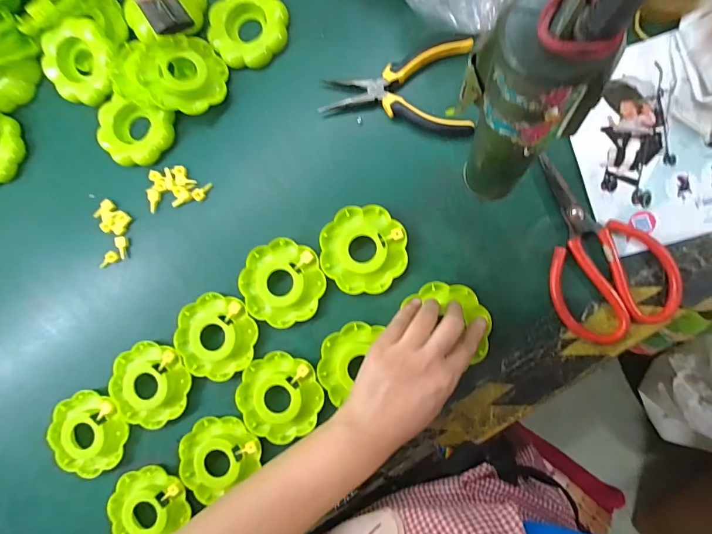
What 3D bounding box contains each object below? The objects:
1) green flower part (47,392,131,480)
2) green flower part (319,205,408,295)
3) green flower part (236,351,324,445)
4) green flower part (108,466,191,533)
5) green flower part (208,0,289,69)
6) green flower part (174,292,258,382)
[{"bbox_3d":[-0.277,0.172,0.402,0.077,0.013,0.082,0,87,7],"label":"green flower part"},{"bbox_3d":[0.007,-0.017,0.384,0.083,0.010,0.085,-1,87,7],"label":"green flower part"},{"bbox_3d":[-0.076,0.129,0.384,0.081,0.016,0.082,0,87,7],"label":"green flower part"},{"bbox_3d":[-0.209,0.240,0.388,0.079,0.014,0.073,0,87,7],"label":"green flower part"},{"bbox_3d":[-0.116,-0.253,0.410,0.082,0.015,0.082,39,92,7],"label":"green flower part"},{"bbox_3d":[-0.144,0.071,0.395,0.081,0.012,0.082,11,89,7],"label":"green flower part"}]

